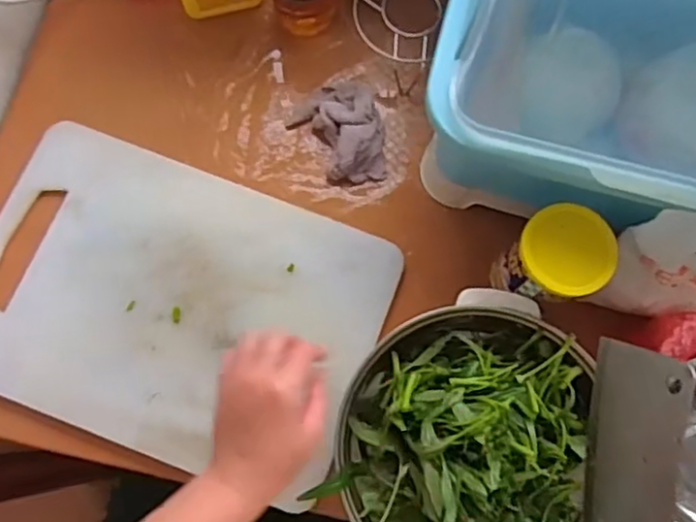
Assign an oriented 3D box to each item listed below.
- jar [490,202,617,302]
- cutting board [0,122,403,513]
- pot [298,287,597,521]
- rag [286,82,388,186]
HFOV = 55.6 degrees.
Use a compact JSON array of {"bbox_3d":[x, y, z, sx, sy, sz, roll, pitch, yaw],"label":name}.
[{"bbox_3d":[0.177,0.003,0.578,0.070,0.117,0.072,0,75,-1],"label":"jar"},{"bbox_3d":[-0.164,0.040,0.614,0.371,0.017,0.260,20,76,4],"label":"cutting board"},{"bbox_3d":[0.101,0.157,0.556,0.220,0.093,0.262,11,75,1],"label":"pot"},{"bbox_3d":[-0.008,-0.132,0.662,0.091,0.036,0.113,-19,77,-6],"label":"rag"}]

